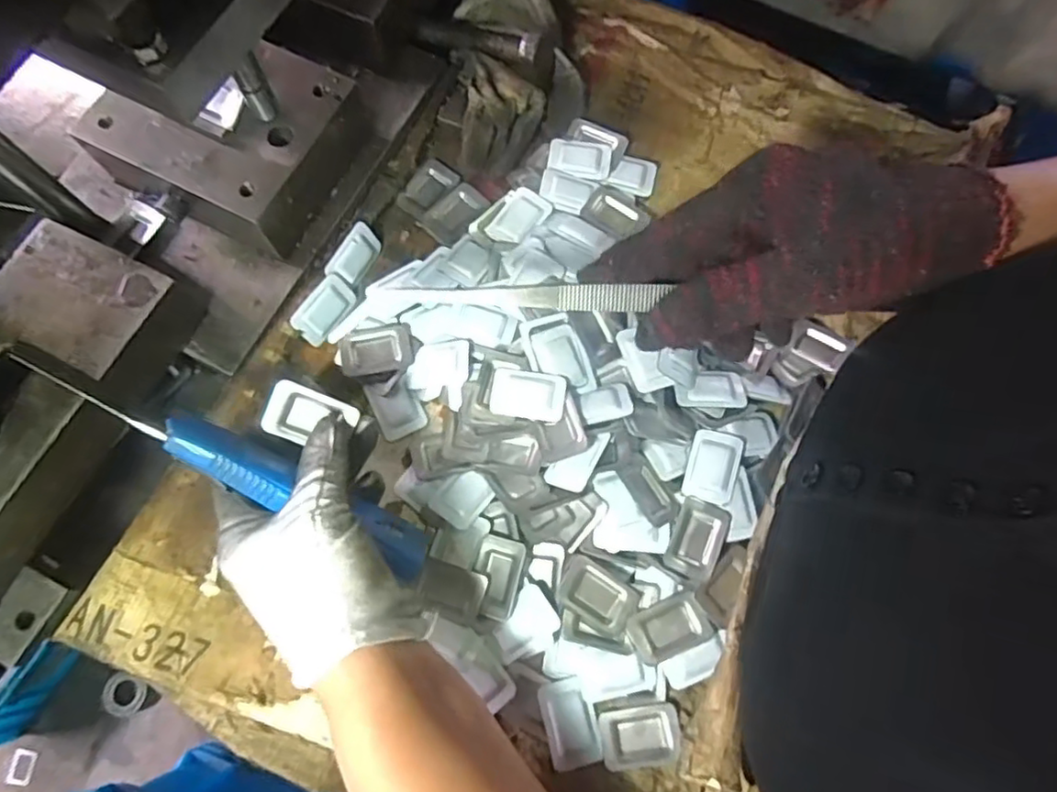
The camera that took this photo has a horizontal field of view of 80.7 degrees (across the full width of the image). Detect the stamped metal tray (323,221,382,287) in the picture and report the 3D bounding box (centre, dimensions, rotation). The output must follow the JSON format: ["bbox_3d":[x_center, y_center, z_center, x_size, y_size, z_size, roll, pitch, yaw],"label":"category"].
[{"bbox_3d":[-0.104,-0.084,0.375,0.006,0.023,0.037,17,72,40],"label":"stamped metal tray"}]

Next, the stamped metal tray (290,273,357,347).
[{"bbox_3d":[-0.119,-0.051,0.365,0.004,0.024,0.040,15,65,46],"label":"stamped metal tray"}]

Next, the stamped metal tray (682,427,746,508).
[{"bbox_3d":[0.103,0.039,0.344,0.027,0.006,0.040,18,73,4],"label":"stamped metal tray"}]

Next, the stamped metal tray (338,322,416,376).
[{"bbox_3d":[-0.088,-0.026,0.364,0.040,0.013,0.027,-10,74,-2],"label":"stamped metal tray"}]

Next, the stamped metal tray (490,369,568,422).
[{"bbox_3d":[0.000,-0.001,0.346,0.041,0.004,0.027,10,73,1],"label":"stamped metal tray"}]

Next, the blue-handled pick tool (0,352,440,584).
[{"bbox_3d":[-0.127,0.032,0.280,0.185,0.020,0.022,30,75,-16],"label":"blue-handled pick tool"}]

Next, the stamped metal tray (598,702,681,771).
[{"bbox_3d":[0.056,0.170,0.313,0.040,0.007,0.025,-9,73,-4],"label":"stamped metal tray"}]

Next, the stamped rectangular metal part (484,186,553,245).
[{"bbox_3d":[-0.006,-0.112,0.389,0.028,0.006,0.040,34,75,9],"label":"stamped rectangular metal part"}]

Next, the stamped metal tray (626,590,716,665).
[{"bbox_3d":[0.073,0.121,0.323,0.041,0.004,0.026,-24,75,-9],"label":"stamped metal tray"}]

